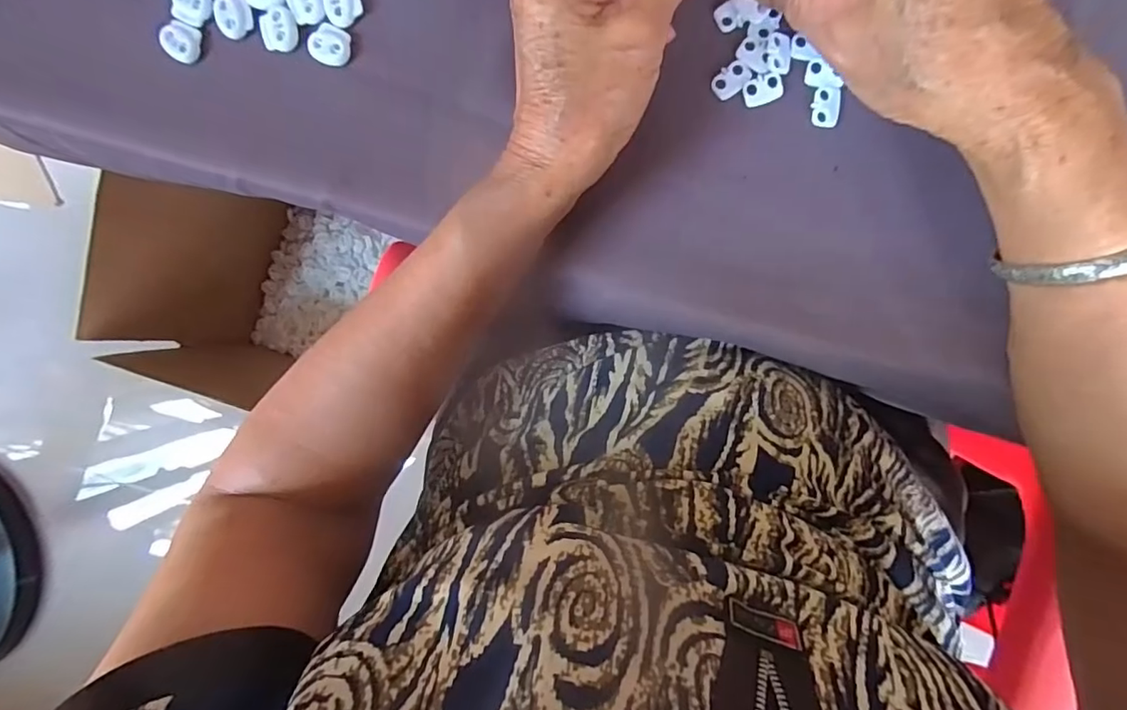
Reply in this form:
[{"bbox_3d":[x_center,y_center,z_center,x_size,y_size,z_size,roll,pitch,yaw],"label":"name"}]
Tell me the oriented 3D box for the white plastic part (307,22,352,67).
[{"bbox_3d":[-0.123,-0.163,0.284,0.023,0.004,0.019,26,98,4],"label":"white plastic part"}]

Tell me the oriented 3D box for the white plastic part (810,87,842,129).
[{"bbox_3d":[0.126,-0.119,0.259,0.012,0.004,0.018,6,96,6],"label":"white plastic part"}]

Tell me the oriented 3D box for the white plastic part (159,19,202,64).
[{"bbox_3d":[-0.208,-0.171,0.294,0.020,0.004,0.019,1,95,7],"label":"white plastic part"}]

